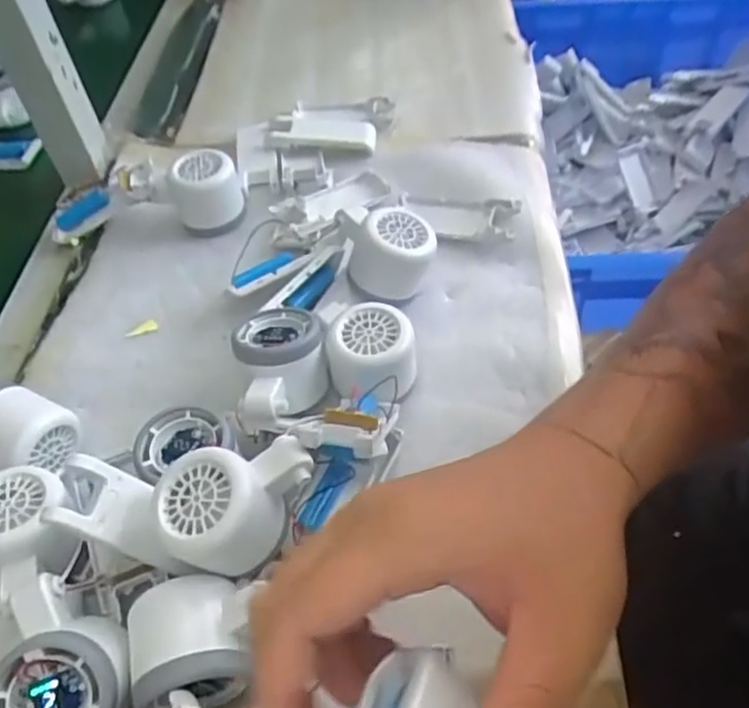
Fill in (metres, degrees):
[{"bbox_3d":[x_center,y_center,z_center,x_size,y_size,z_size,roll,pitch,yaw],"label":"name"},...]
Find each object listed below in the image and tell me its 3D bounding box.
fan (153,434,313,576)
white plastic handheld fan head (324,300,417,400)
[{"bbox_3d":[-0.071,0.080,0.363,0.083,0.044,0.058,-14,51,-6],"label":"fan"},{"bbox_3d":[-0.001,0.003,0.466,0.058,0.053,0.059,-9,51,-2],"label":"white plastic handheld fan head"}]

